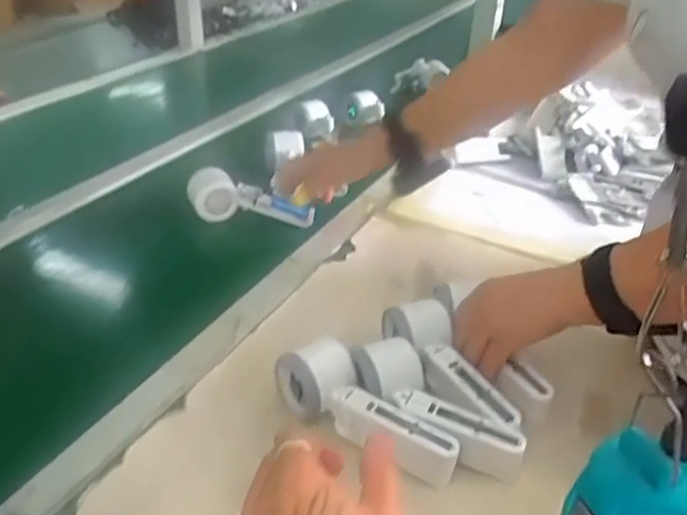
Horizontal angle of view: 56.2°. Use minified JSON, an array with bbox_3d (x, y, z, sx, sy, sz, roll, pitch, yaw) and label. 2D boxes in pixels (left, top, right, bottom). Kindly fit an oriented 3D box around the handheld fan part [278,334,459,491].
[{"bbox_3d":[0.020,0.123,0.540,0.162,0.059,0.056,19,37,23],"label":"handheld fan part"}]

